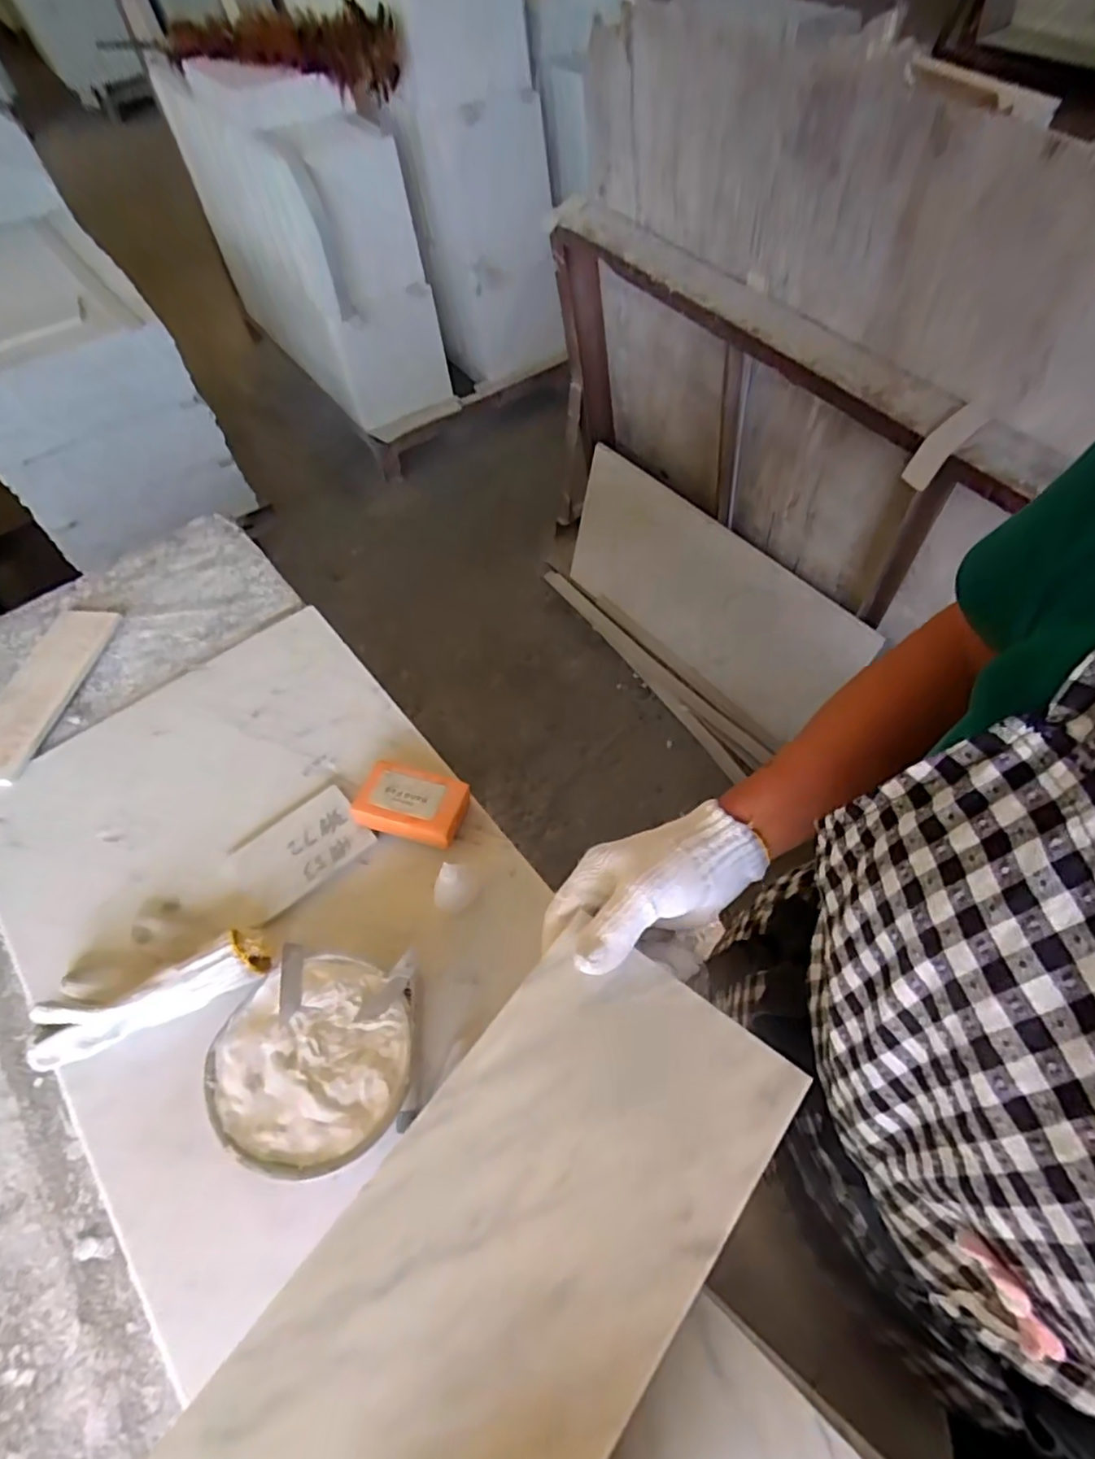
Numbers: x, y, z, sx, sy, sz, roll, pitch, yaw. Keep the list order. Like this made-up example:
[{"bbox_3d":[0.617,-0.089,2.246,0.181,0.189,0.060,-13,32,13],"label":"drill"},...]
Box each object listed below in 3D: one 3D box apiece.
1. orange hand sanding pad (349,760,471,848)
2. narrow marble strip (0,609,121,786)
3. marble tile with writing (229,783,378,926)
[{"bbox_3d":[-0.126,0.071,0.609,0.096,0.043,0.066,14,60,11],"label":"orange hand sanding pad"},{"bbox_3d":[-0.552,-0.043,0.701,0.081,0.013,0.225,6,59,6],"label":"narrow marble strip"},{"bbox_3d":[-0.231,0.112,0.601,0.122,0.015,0.082,-38,64,-19],"label":"marble tile with writing"}]

